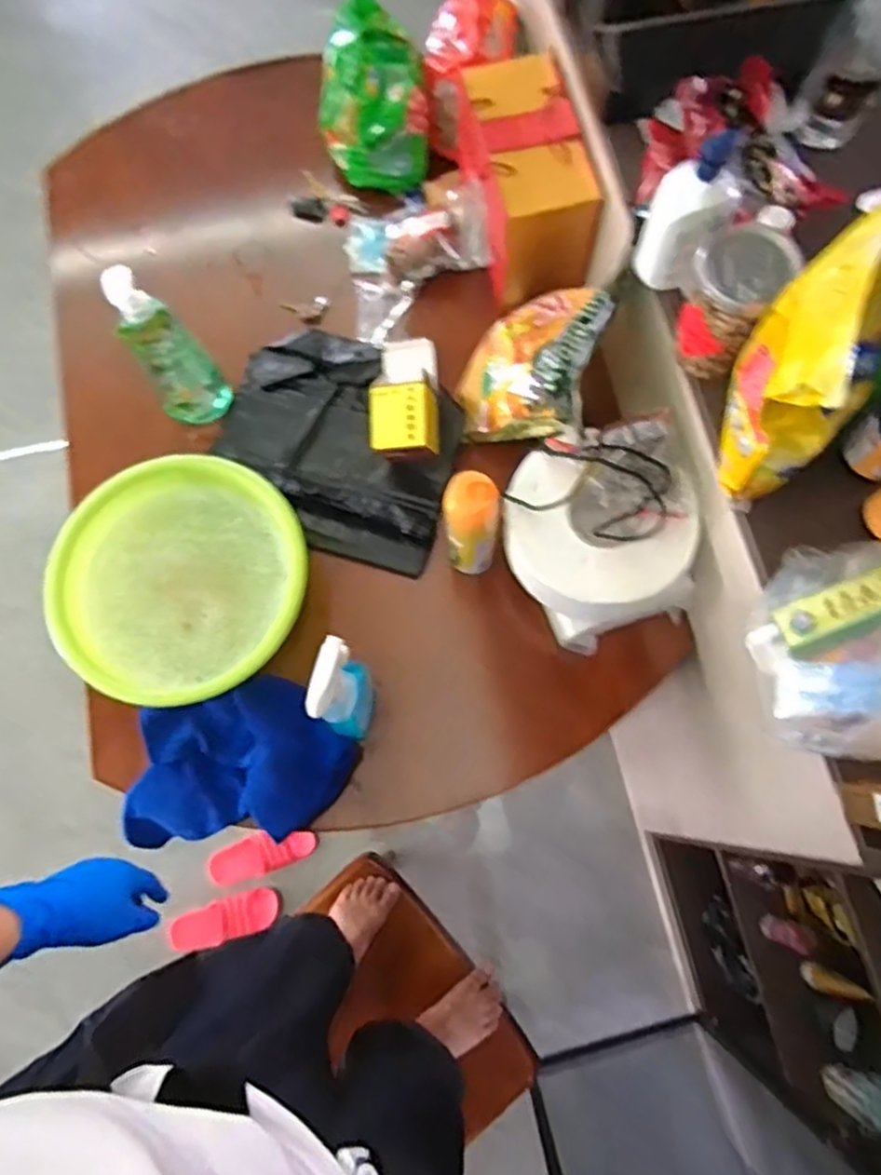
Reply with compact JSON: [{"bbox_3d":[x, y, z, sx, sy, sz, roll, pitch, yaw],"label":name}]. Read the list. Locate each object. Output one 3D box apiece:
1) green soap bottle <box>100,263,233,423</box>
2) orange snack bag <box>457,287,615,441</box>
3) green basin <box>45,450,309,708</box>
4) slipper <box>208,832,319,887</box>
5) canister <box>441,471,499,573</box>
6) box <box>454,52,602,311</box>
[{"bbox_3d":[-0.360,-0.315,0.992,0.075,0.275,0.080,5,75,3],"label":"green soap bottle"},{"bbox_3d":[0.124,-0.303,0.991,0.067,0.238,0.209,17,86,-35],"label":"orange snack bag"},{"bbox_3d":[-0.342,-0.005,0.986,0.323,0.083,0.314,-1,74,2],"label":"green basin"},{"bbox_3d":[-0.378,0.561,1.558,0.213,0.051,0.085,-22,75,-4],"label":"slipper"},{"bbox_3d":[0.040,-0.079,0.926,0.065,0.187,0.060,-1,74,2],"label":"canister"},{"bbox_3d":[0.119,-0.582,1.057,0.141,0.161,0.278,-13,74,-2],"label":"box"}]

